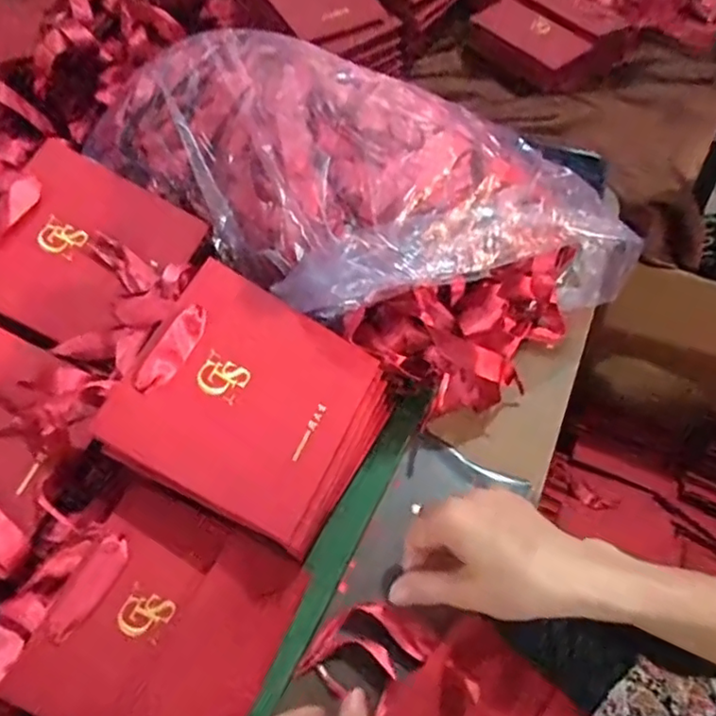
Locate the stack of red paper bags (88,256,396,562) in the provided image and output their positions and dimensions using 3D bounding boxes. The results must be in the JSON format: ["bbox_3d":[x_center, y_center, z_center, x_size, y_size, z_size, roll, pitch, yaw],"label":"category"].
[{"bbox_3d":[-0.065,0.035,0.411,0.166,0.030,0.141,33,67,-13],"label":"stack of red paper bags"}]

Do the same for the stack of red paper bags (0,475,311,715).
[{"bbox_3d":[-0.128,0.165,0.389,0.156,0.025,0.140,30,62,-9],"label":"stack of red paper bags"}]

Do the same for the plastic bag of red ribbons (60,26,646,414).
[{"bbox_3d":[0.000,-0.137,0.520,0.247,0.145,0.385,-38,64,-22],"label":"plastic bag of red ribbons"}]

